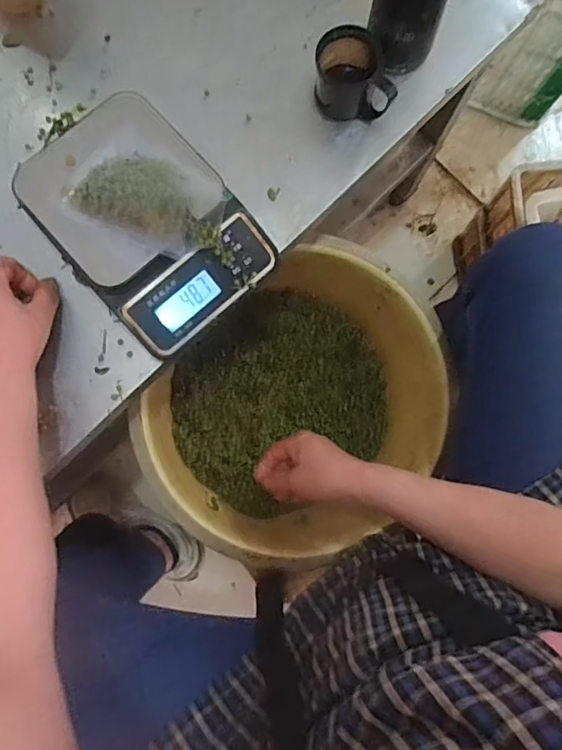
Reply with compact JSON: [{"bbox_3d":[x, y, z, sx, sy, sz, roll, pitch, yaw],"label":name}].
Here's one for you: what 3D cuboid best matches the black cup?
[{"bbox_3d":[0.072,-0.292,0.503,0.075,0.055,0.055,0,82,-3],"label":"black cup"}]

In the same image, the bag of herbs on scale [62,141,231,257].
[{"bbox_3d":[-0.116,-0.153,0.433,0.135,0.038,0.084,24,81,0],"label":"bag of herbs on scale"}]

